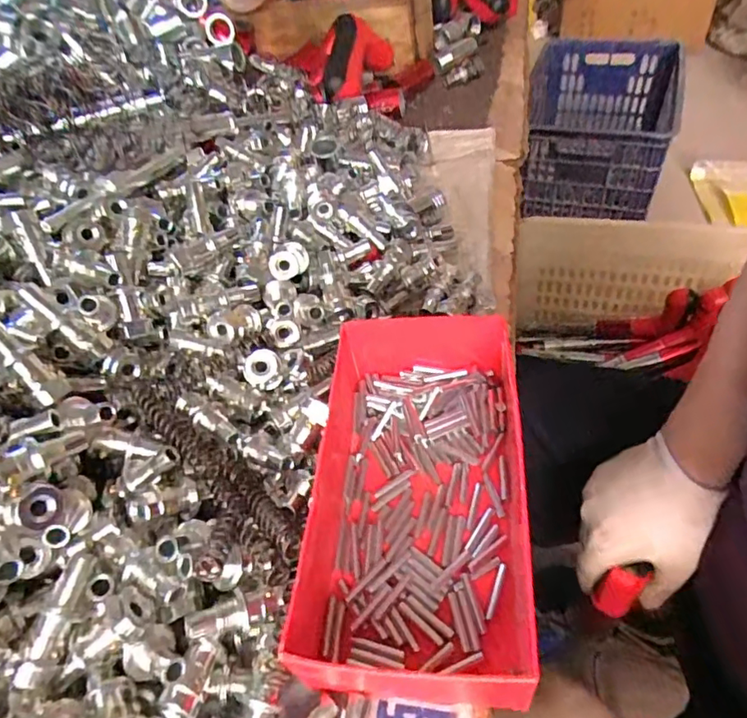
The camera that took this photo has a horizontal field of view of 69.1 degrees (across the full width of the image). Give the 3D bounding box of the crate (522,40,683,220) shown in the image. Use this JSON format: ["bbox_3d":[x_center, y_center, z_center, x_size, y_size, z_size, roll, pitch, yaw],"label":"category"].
[{"bbox_3d":[0.565,-0.609,1.407,0.359,0.204,0.536,12,52,19],"label":"crate"}]

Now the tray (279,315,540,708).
[{"bbox_3d":[0.023,0.064,0.294,0.116,0.050,0.200,0,50,11],"label":"tray"}]

